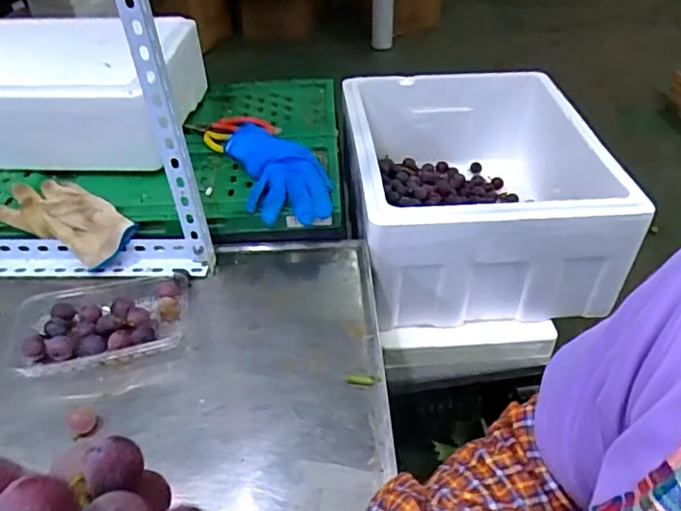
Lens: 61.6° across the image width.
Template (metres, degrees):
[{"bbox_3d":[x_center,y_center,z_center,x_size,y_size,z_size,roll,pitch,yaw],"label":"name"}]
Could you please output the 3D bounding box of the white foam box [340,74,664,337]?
[{"bbox_3d":[0.203,-0.112,0.920,0.376,0.229,0.404,0,41,-2],"label":"white foam box"}]

